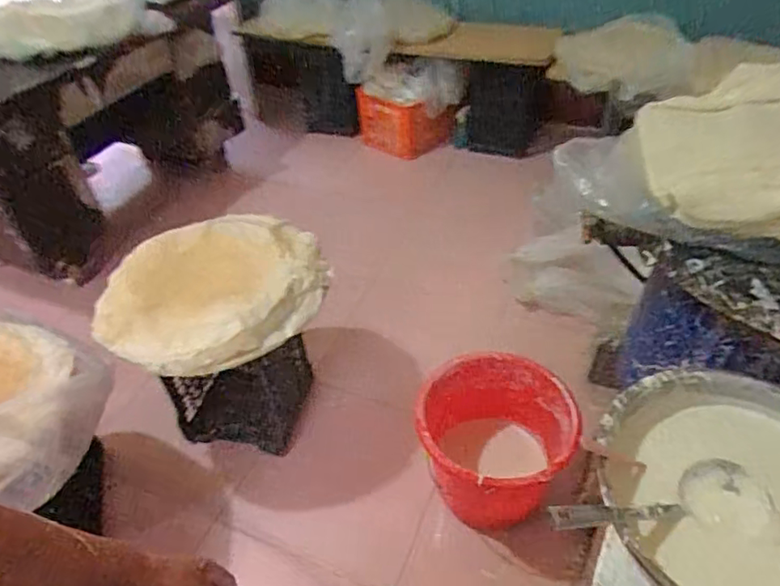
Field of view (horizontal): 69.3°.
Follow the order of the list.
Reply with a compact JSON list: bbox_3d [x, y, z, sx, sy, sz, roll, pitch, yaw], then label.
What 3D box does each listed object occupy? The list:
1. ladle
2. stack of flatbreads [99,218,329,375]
[{"bbox_3d":[0.354,0.283,0.759,0.335,0.054,0.106,3,40,-16],"label":"ladle"},{"bbox_3d":[-0.429,-0.028,1.398,0.526,0.086,0.540,5,43,11],"label":"stack of flatbreads"}]

